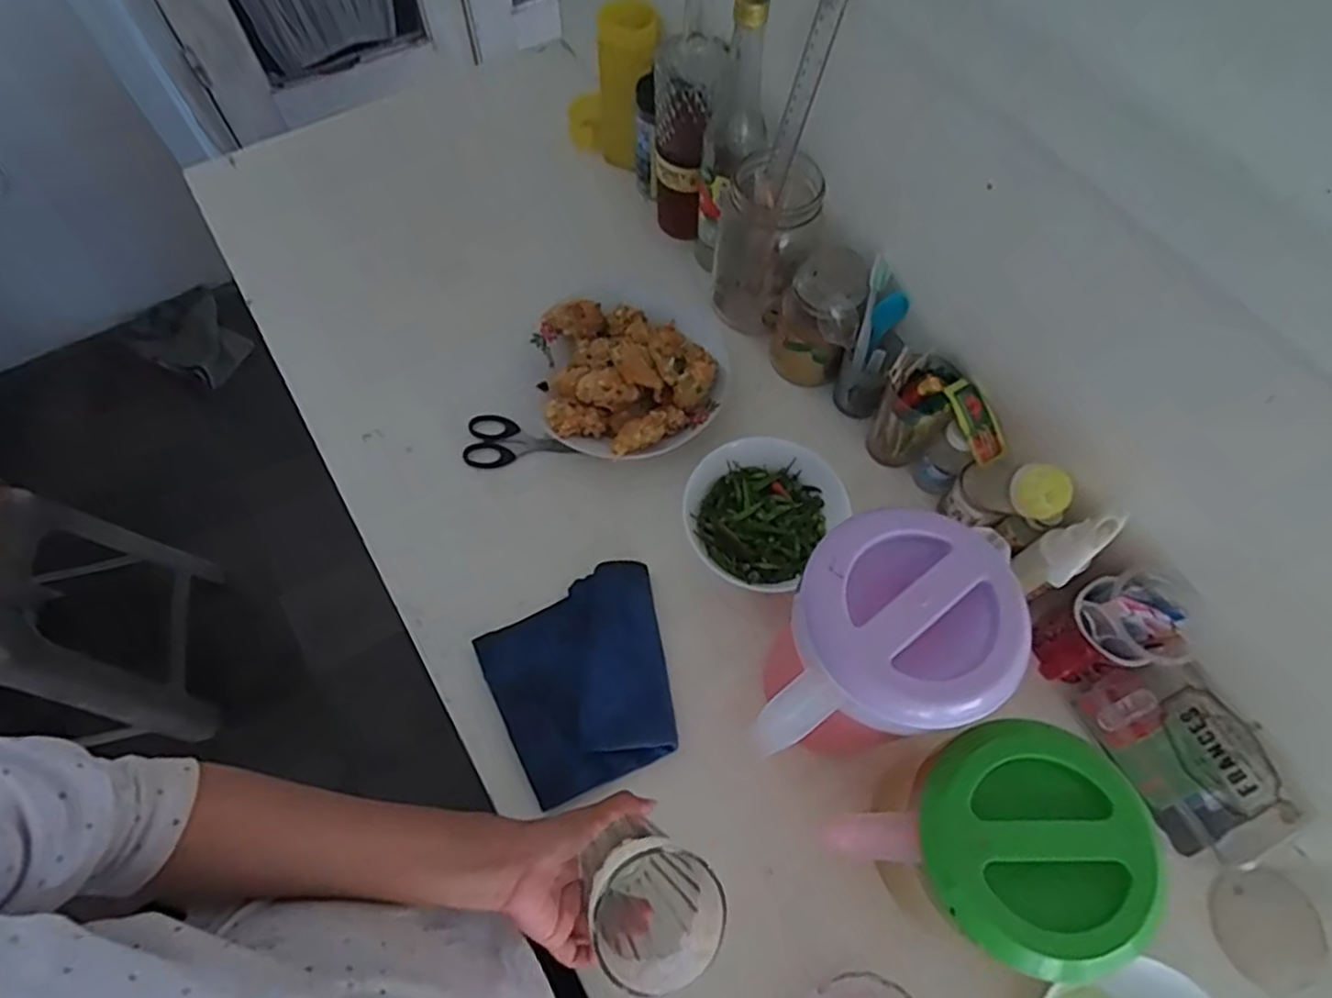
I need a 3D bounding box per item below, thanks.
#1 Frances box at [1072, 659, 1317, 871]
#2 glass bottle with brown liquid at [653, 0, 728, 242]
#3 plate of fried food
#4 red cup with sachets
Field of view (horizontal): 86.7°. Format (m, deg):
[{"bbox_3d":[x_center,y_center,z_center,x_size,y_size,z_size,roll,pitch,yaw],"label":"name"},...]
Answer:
[{"bbox_3d":[0.402,0.196,0.539,0.078,0.064,0.143,-26,67,-12],"label":"Frances box"},{"bbox_3d":[0.022,-0.376,0.687,0.065,0.284,0.065,1,64,0],"label":"glass bottle with brown liquid"},{"bbox_3d":[-0.037,-0.131,0.680,0.178,0.060,0.185,0,64,0],"label":"plate of fried food"},{"bbox_3d":[0.344,0.102,0.550,0.067,0.110,0.066,4,64,2],"label":"red cup with sachets"}]

